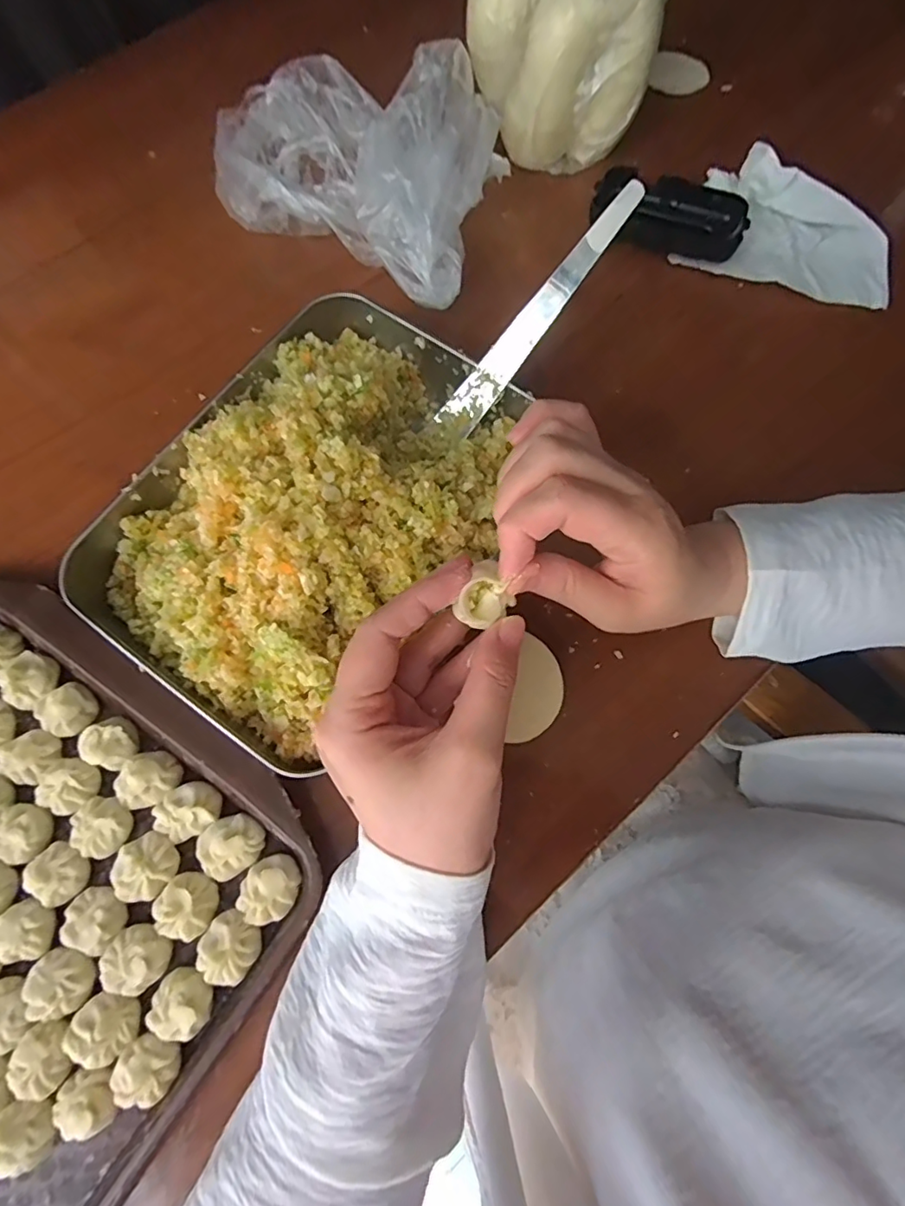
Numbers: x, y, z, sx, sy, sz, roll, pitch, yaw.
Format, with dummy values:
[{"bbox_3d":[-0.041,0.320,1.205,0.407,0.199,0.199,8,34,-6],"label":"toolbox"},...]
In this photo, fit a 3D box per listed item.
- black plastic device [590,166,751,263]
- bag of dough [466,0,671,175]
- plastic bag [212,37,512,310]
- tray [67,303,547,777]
[{"bbox_3d":[0.160,-0.286,0.408,0.108,0.023,0.048,23,73,10],"label":"black plastic device"},{"bbox_3d":[0.085,-0.428,0.405,0.136,0.123,0.148,12,74,6],"label":"bag of dough"},{"bbox_3d":[-0.070,-0.318,0.393,0.234,0.077,0.146,31,77,11],"label":"plastic bag"},{"bbox_3d":[-0.077,-0.062,0.315,0.189,0.061,0.258,35,76,10],"label":"tray"}]

